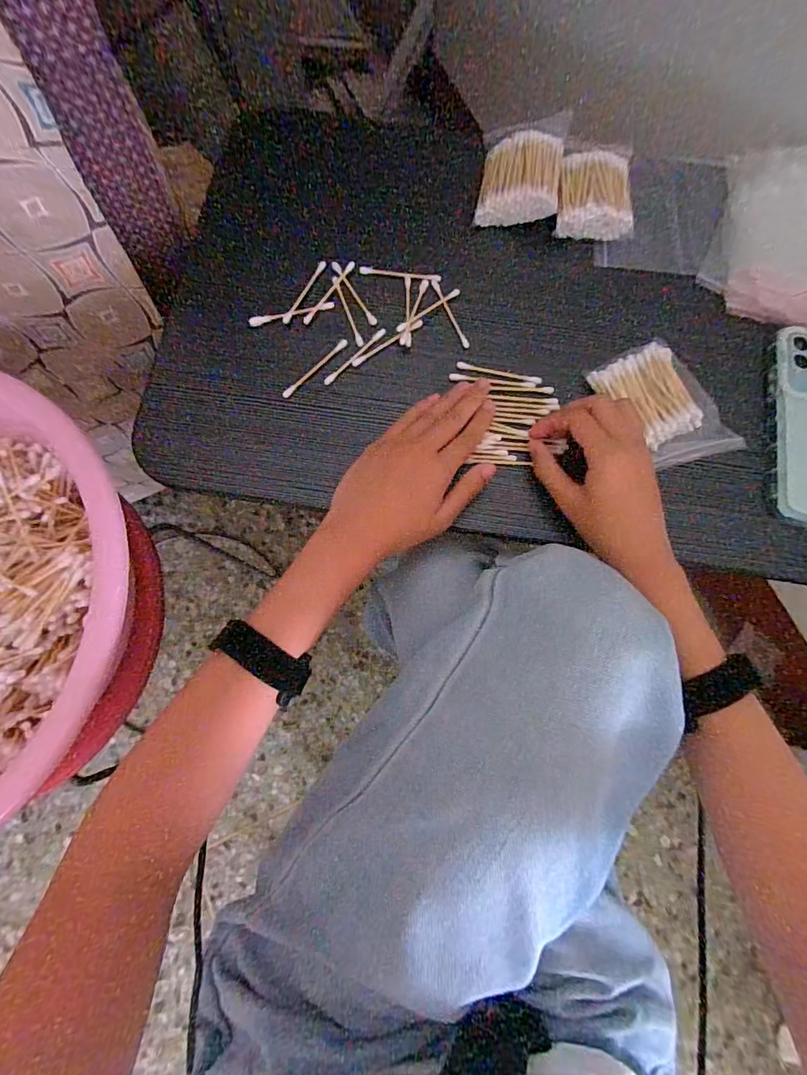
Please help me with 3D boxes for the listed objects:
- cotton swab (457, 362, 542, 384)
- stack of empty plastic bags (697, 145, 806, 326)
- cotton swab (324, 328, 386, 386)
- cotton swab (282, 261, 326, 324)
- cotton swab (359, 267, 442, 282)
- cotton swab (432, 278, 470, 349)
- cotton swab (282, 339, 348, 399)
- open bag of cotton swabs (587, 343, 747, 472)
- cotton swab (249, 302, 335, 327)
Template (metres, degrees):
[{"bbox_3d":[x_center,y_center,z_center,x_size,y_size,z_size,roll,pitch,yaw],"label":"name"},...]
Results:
[{"bbox_3d":[0.078,-0.134,0.369,0.068,0.004,0.007,12,78,4],"label":"cotton swab"},{"bbox_3d":[0.340,-0.264,0.393,0.126,0.025,0.171,15,79,4],"label":"stack of empty plastic bags"},{"bbox_3d":[-0.039,-0.148,0.372,0.065,0.005,0.008,-43,80,-7],"label":"cotton swab"},{"bbox_3d":[-0.083,-0.208,0.382,0.007,0.004,0.067,26,80,7],"label":"cotton swab"},{"bbox_3d":[-0.003,-0.228,0.392,0.069,0.004,0.008,5,78,3],"label":"cotton swab"},{"bbox_3d":[0.040,-0.191,0.386,0.007,0.004,0.070,-23,78,-4],"label":"cotton swab"},{"bbox_3d":[-0.071,-0.137,0.367,0.007,0.004,0.069,43,82,9],"label":"cotton swab"},{"bbox_3d":[0.203,-0.102,0.357,0.069,0.014,0.106,-28,79,-5],"label":"open bag of cotton swabs"},{"bbox_3d":[-0.093,-0.187,0.376,0.070,0.004,0.008,-13,78,-2],"label":"cotton swab"}]

